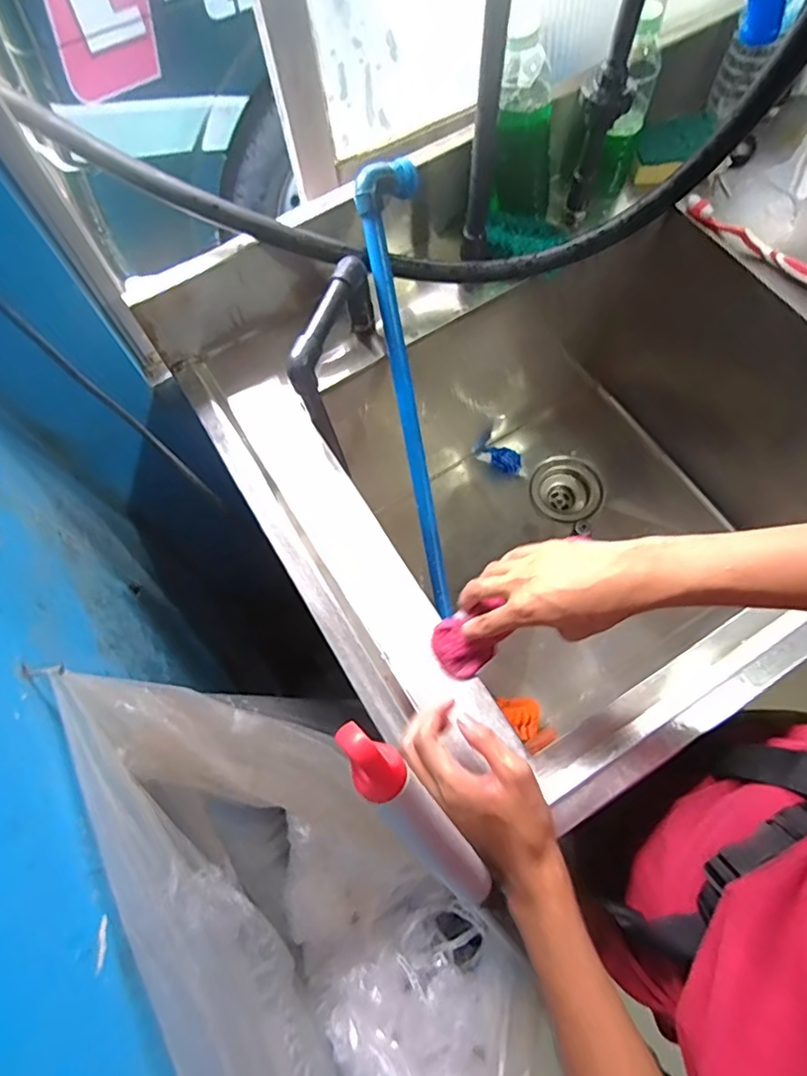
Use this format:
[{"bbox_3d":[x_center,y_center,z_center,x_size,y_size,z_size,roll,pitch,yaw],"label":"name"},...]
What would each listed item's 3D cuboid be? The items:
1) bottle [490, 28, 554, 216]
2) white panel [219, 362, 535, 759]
[{"bbox_3d":[0.128,-0.417,0.600,0.069,0.150,0.047,-2,67,3],"label":"bottle"},{"bbox_3d":[-0.049,0.007,0.567,0.068,0.015,0.444,-31,70,-9],"label":"white panel"}]

